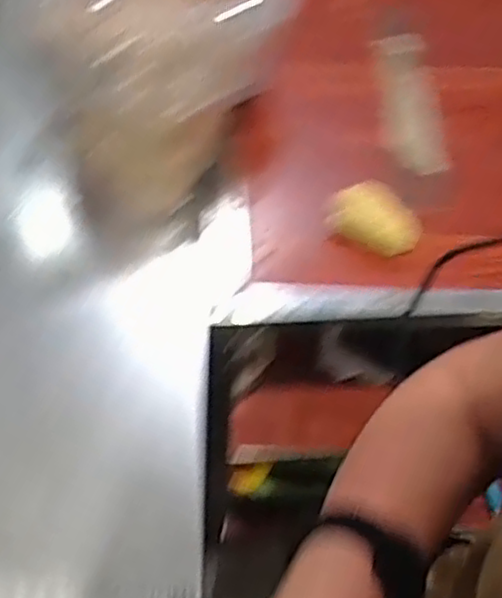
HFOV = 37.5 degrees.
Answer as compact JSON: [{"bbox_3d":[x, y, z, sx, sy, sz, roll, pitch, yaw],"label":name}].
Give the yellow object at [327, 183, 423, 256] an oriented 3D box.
[{"bbox_3d":[0.117,-0.076,0.697,0.086,0.061,0.046,19,57,9],"label":"yellow object"}]

